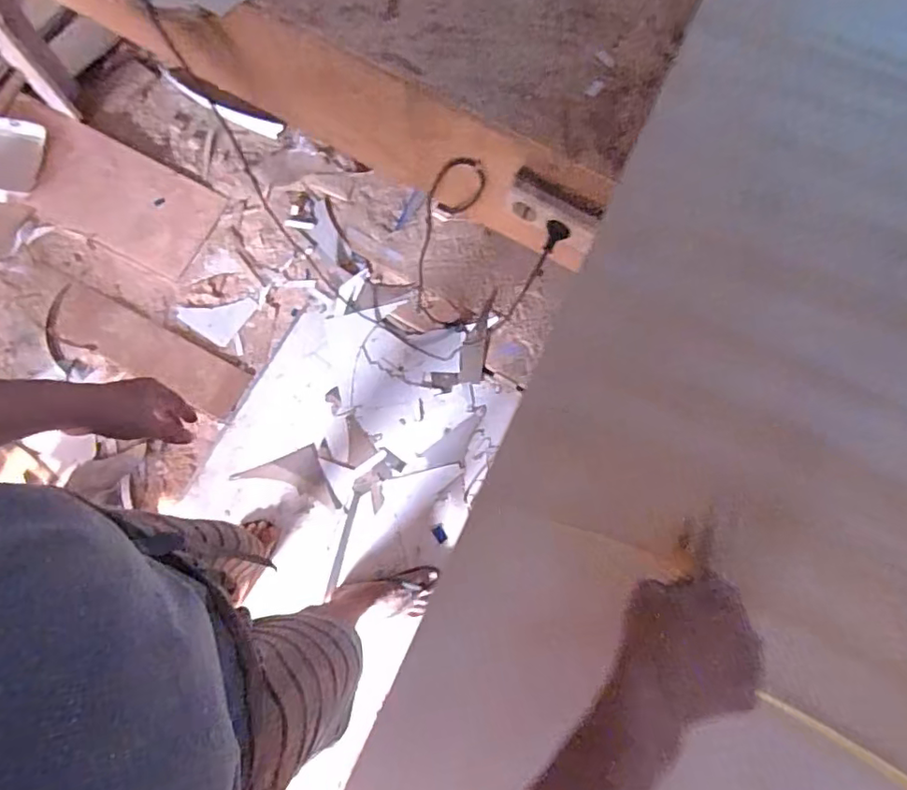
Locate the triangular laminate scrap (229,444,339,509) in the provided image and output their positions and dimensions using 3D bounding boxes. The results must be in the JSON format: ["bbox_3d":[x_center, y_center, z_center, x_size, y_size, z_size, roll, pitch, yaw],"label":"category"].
[{"bbox_3d":[-0.411,0.235,1.376,0.207,0.008,0.166,-21,80,-8],"label":"triangular laminate scrap"}]

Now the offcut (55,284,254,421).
[{"bbox_3d":[-0.782,-0.109,1.449,0.524,0.018,0.143,27,72,1],"label":"offcut"}]

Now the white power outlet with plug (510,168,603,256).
[{"bbox_3d":[0.133,-0.246,0.745,0.130,0.050,0.051,31,78,5],"label":"white power outlet with plug"}]

